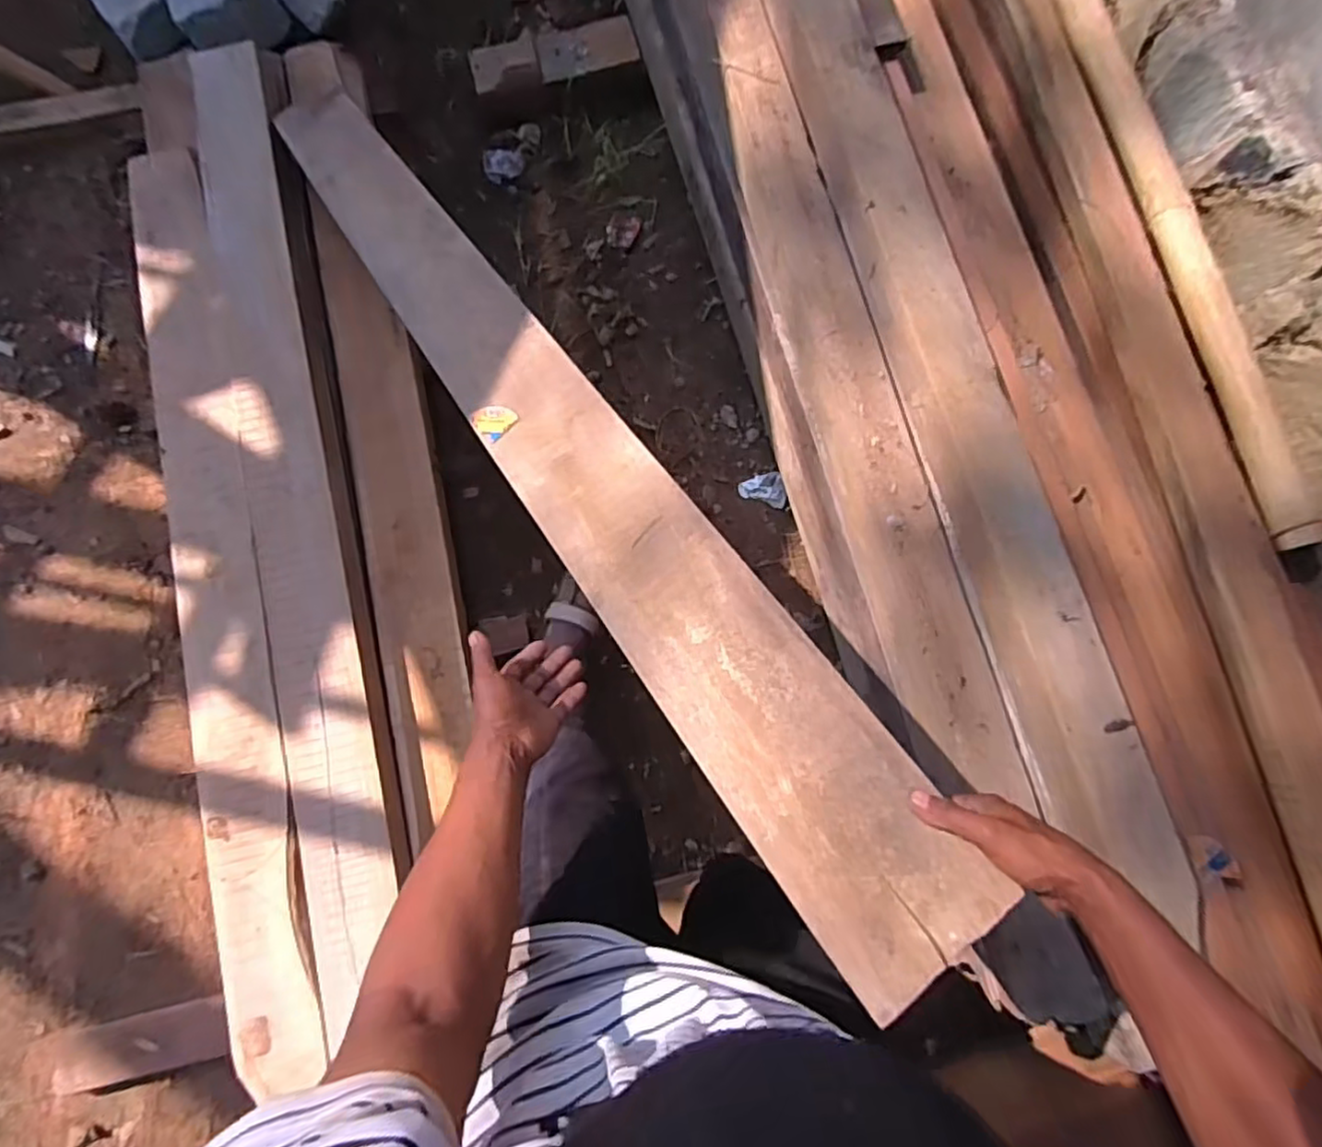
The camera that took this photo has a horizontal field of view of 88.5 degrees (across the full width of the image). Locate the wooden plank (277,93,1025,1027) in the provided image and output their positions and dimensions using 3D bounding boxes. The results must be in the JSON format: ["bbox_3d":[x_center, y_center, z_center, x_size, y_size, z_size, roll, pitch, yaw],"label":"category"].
[{"bbox_3d":[-0.181,-0.244,0.860,0.165,0.027,1.487,-33,62,-6],"label":"wooden plank"}]

